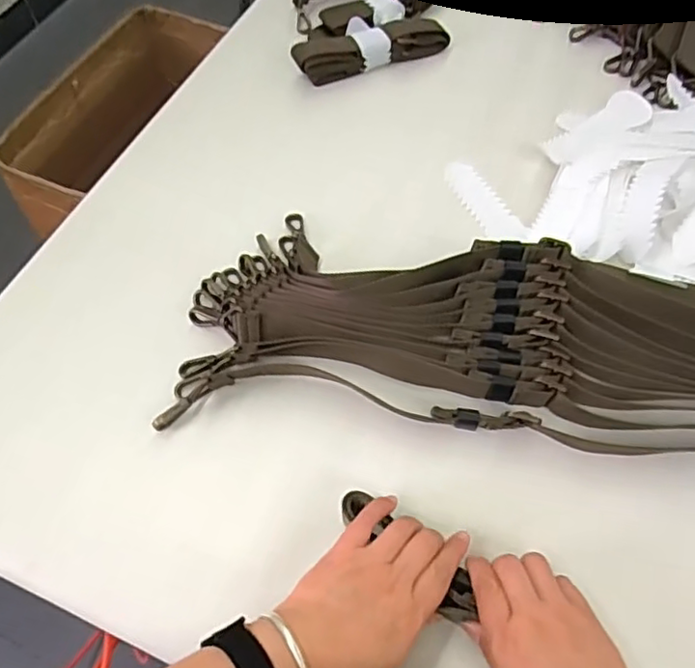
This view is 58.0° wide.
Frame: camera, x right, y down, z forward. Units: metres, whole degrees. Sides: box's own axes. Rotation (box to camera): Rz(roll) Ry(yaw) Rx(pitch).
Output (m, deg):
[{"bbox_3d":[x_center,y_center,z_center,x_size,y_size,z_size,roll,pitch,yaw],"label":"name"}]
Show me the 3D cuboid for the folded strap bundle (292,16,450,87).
[{"bbox_3d":[0.029,-0.360,0.785,0.200,0.036,0.064,-21,61,-11],"label":"folded strap bundle"}]

